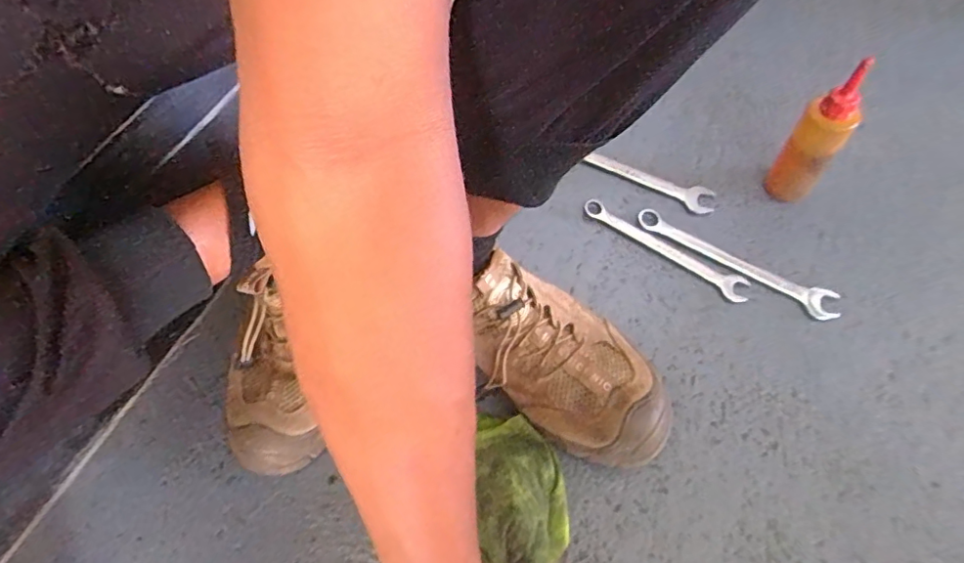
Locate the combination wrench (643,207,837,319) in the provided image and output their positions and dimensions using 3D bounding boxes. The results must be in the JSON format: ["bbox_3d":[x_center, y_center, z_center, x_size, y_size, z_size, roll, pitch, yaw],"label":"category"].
[{"bbox_3d":[0.249,-0.020,0.547,0.200,0.004,0.034,25,66,18],"label":"combination wrench"}]

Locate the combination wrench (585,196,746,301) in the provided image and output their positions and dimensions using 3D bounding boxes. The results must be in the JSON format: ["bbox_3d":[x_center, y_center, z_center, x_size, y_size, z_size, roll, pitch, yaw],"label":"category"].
[{"bbox_3d":[0.181,-0.033,0.557,0.175,0.010,0.026,30,68,20],"label":"combination wrench"}]

